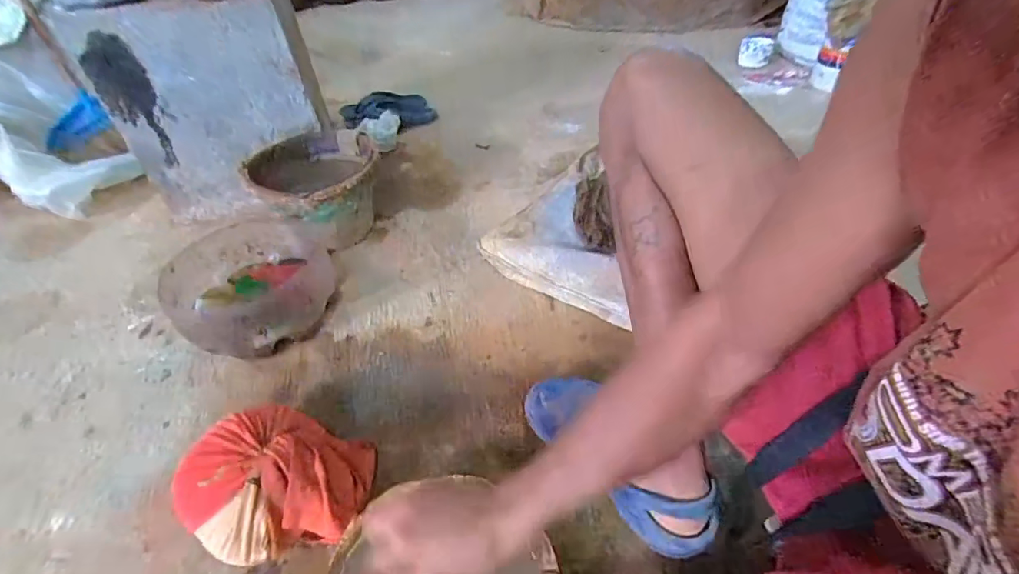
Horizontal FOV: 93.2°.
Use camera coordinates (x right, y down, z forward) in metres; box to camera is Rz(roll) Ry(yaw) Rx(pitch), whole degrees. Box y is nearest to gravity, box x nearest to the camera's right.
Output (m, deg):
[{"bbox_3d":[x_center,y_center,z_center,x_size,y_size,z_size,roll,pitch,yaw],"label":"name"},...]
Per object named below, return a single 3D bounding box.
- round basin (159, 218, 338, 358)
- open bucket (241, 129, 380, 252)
[{"bbox_3d":[-0.418,0.001,0.809,0.246,0.113,0.233,-2,42,2],"label":"round basin"},{"bbox_3d":[-0.388,-0.198,0.990,0.229,0.157,0.220,-2,42,2],"label":"open bucket"}]

